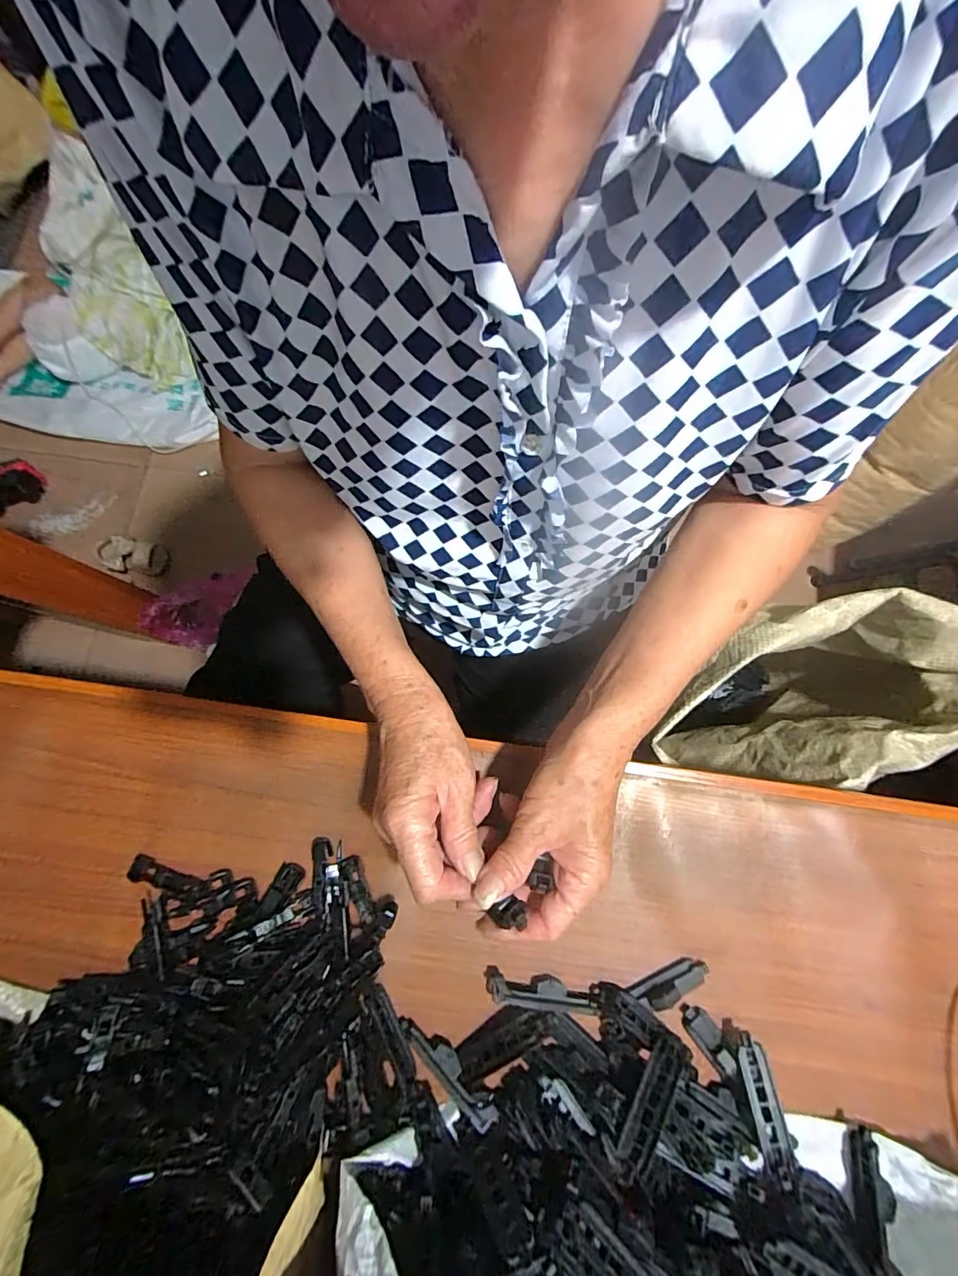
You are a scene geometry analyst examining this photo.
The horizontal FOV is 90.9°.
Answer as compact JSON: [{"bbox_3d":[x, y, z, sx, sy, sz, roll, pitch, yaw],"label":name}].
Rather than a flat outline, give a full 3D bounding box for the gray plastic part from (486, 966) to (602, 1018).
[{"bbox_3d":[0.041,0.239,0.315,0.073,0.012,0.018,8,79,-2],"label":"gray plastic part"}]

